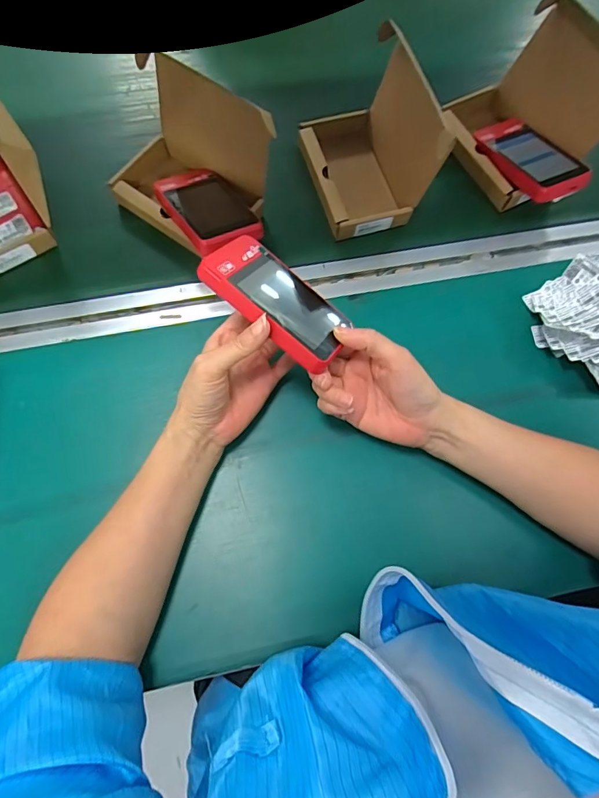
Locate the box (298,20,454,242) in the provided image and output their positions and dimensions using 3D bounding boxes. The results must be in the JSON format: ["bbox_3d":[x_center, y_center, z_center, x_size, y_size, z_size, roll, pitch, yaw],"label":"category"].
[{"bbox_3d":[0.063,-0.251,0.453,0.092,0.122,0.143,-13,74,-3],"label":"box"}]

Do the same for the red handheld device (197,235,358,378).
[{"bbox_3d":[-0.017,-0.074,0.359,0.117,0.018,0.068,44,50,0],"label":"red handheld device"}]

